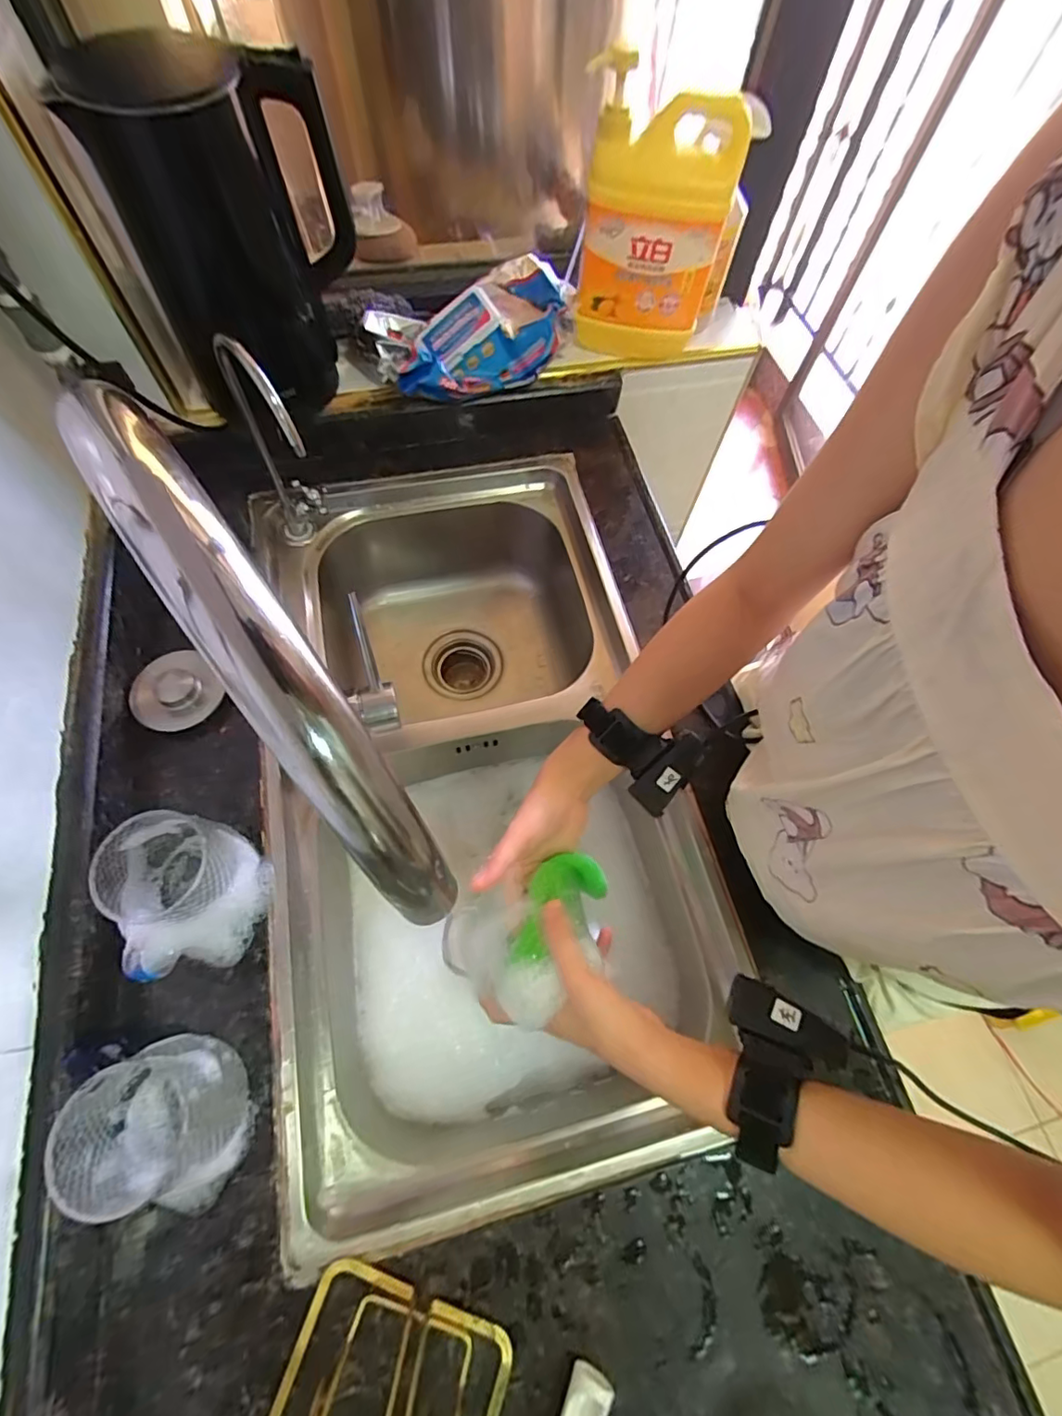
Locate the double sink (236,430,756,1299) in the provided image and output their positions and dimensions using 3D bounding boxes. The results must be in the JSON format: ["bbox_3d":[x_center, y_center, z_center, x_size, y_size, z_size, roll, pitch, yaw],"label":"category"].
[{"bbox_3d":[-0.059,0.070,0.633,0.402,0.209,0.722,-11,67,-8],"label":"double sink"}]

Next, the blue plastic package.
[{"bbox_3d":[-0.063,-0.457,0.671,0.252,0.073,0.125,-26,70,-14],"label":"blue plastic package"}]

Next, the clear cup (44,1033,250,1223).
[{"bbox_3d":[-0.251,0.272,0.370,0.088,0.083,0.084,1,64,-2],"label":"clear cup"}]

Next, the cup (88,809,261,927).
[{"bbox_3d":[-0.278,0.129,0.434,0.097,0.089,0.078,9,64,3],"label":"cup"}]

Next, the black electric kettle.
[{"bbox_3d":[-0.287,-0.468,0.559,0.206,0.251,0.168,-13,67,-9],"label":"black electric kettle"}]

